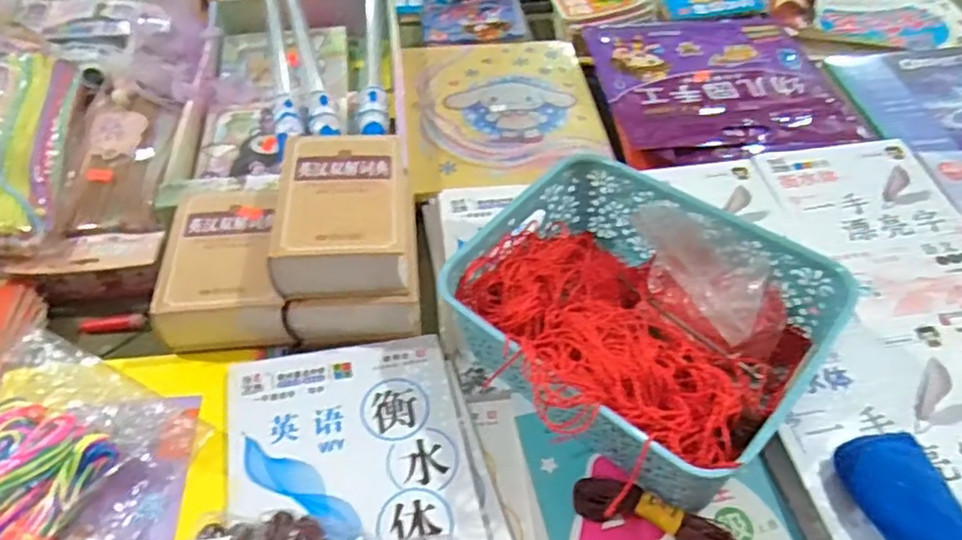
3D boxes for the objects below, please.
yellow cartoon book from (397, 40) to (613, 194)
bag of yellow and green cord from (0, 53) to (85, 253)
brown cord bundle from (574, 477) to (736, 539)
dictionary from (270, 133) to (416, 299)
[{"bbox_3d":[0.026,-0.210,0.835,0.250,0.020,0.289,-5,50,-6],"label":"yellow cartoon book"},{"bbox_3d":[-0.540,-0.131,0.693,0.184,0.042,0.297,-9,51,-8],"label":"bag of yellow and green cord"},{"bbox_3d":[0.129,0.187,0.484,0.120,0.023,0.033,21,53,16],"label":"brown cord bundle"},{"bbox_3d":[-0.122,-0.048,0.582,0.114,0.061,0.154,-4,50,-5],"label":"dictionary"}]

